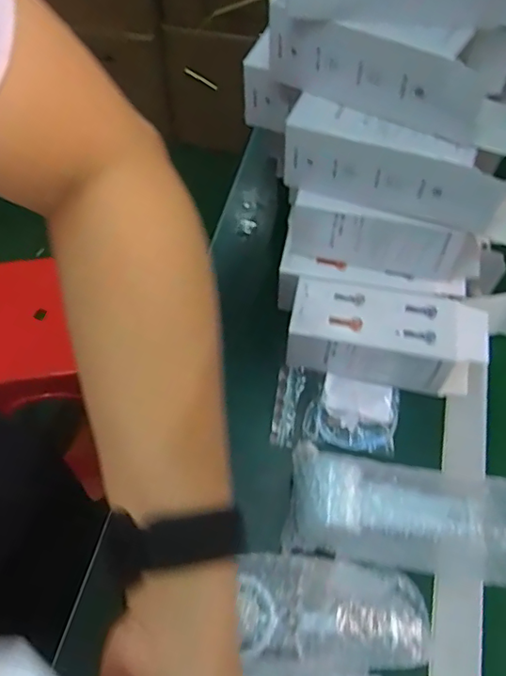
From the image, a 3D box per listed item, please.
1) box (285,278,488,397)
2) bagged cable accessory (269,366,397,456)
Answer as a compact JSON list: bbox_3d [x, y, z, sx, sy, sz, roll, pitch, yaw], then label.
[{"bbox_3d":[0.133,-0.001,0.559,0.185,0.071,0.072,10,58,5],"label":"box"},{"bbox_3d":[0.084,0.075,0.554,0.123,0.015,0.083,7,58,4],"label":"bagged cable accessory"}]

